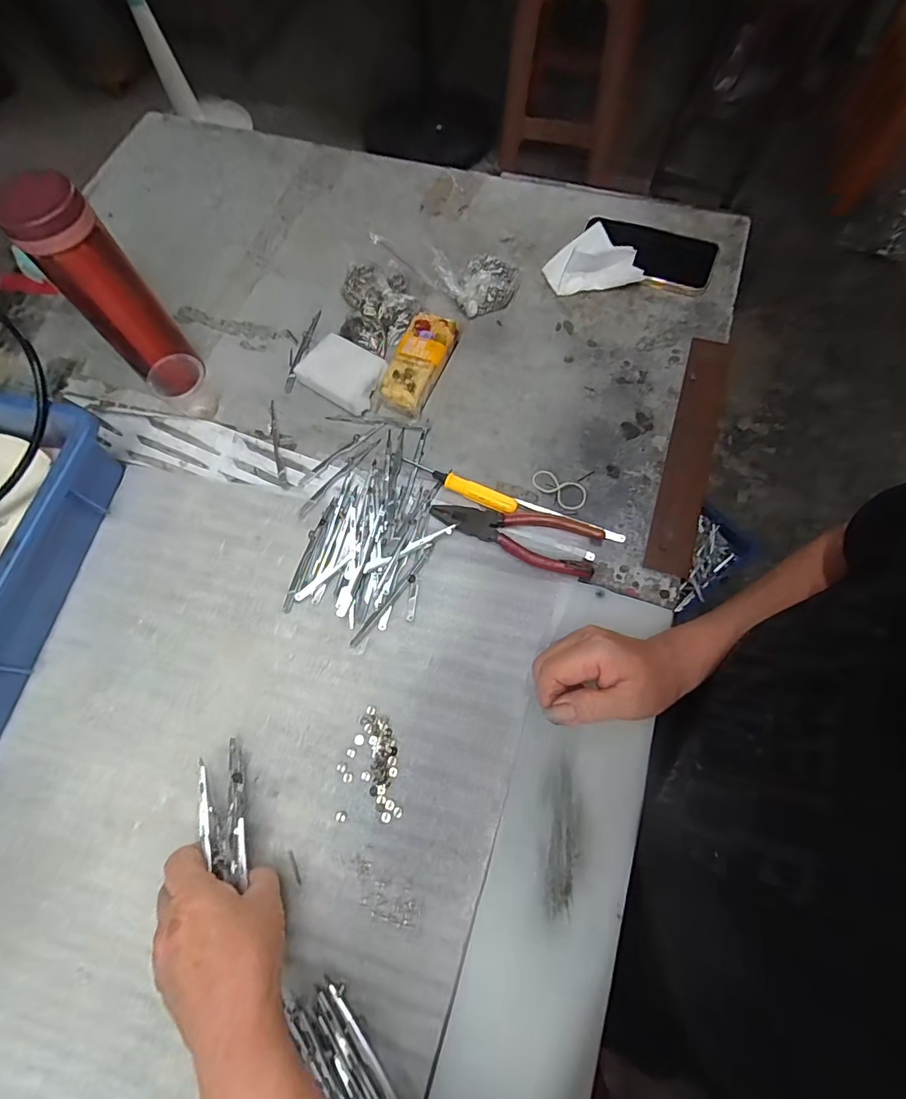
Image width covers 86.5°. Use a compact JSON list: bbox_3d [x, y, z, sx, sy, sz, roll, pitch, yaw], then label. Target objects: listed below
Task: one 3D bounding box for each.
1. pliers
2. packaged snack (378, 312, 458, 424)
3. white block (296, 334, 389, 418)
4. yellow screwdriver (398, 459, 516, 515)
[{"bbox_3d":[0.054,-0.019,0.427,0.148,0.016,0.048,21,72,10],"label":"pliers"},{"bbox_3d":[-0.035,-0.184,0.488,0.051,0.033,0.110,21,72,10],"label":"packaged snack"},{"bbox_3d":[-0.114,-0.183,0.499,0.086,0.026,0.063,30,74,12],"label":"white block"},{"bbox_3d":[0.004,-0.061,0.450,0.117,0.015,0.018,24,73,11],"label":"yellow screwdriver"}]

